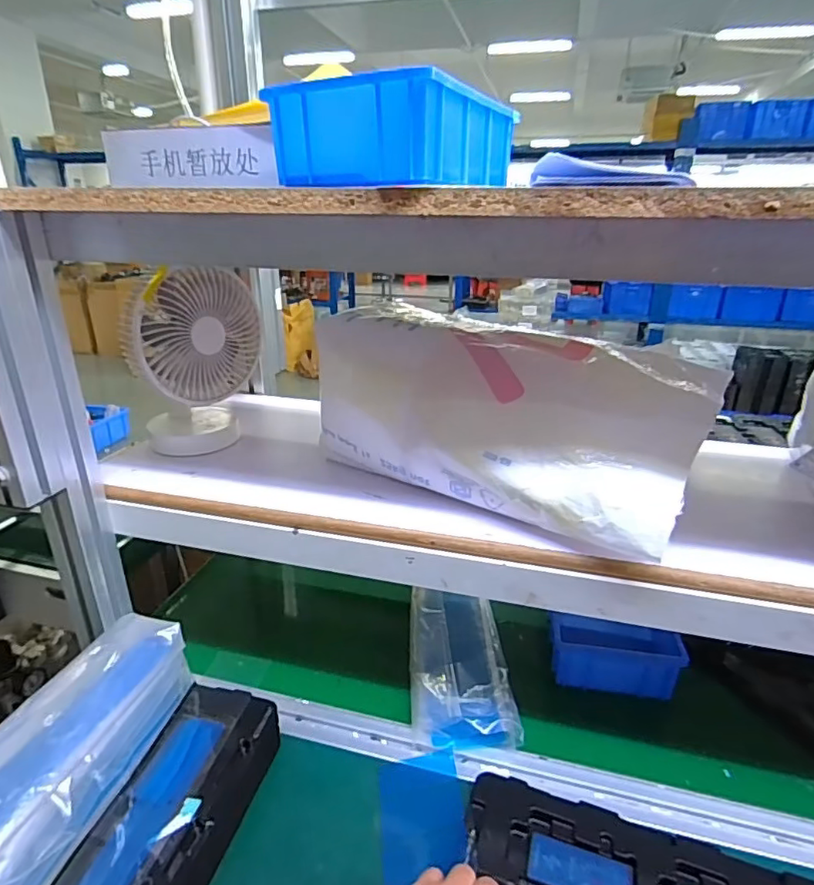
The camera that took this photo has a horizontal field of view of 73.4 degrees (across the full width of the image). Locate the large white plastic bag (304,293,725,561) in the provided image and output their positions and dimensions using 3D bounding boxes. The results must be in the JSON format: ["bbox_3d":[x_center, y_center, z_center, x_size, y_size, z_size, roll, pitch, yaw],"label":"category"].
[{"bbox_3d":[0.094,-0.037,0.528,0.351,0.139,0.177,16,27,33],"label":"large white plastic bag"}]

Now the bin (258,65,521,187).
[{"bbox_3d":[-0.001,-0.235,0.432,0.121,0.060,0.180,13,25,27],"label":"bin"}]

